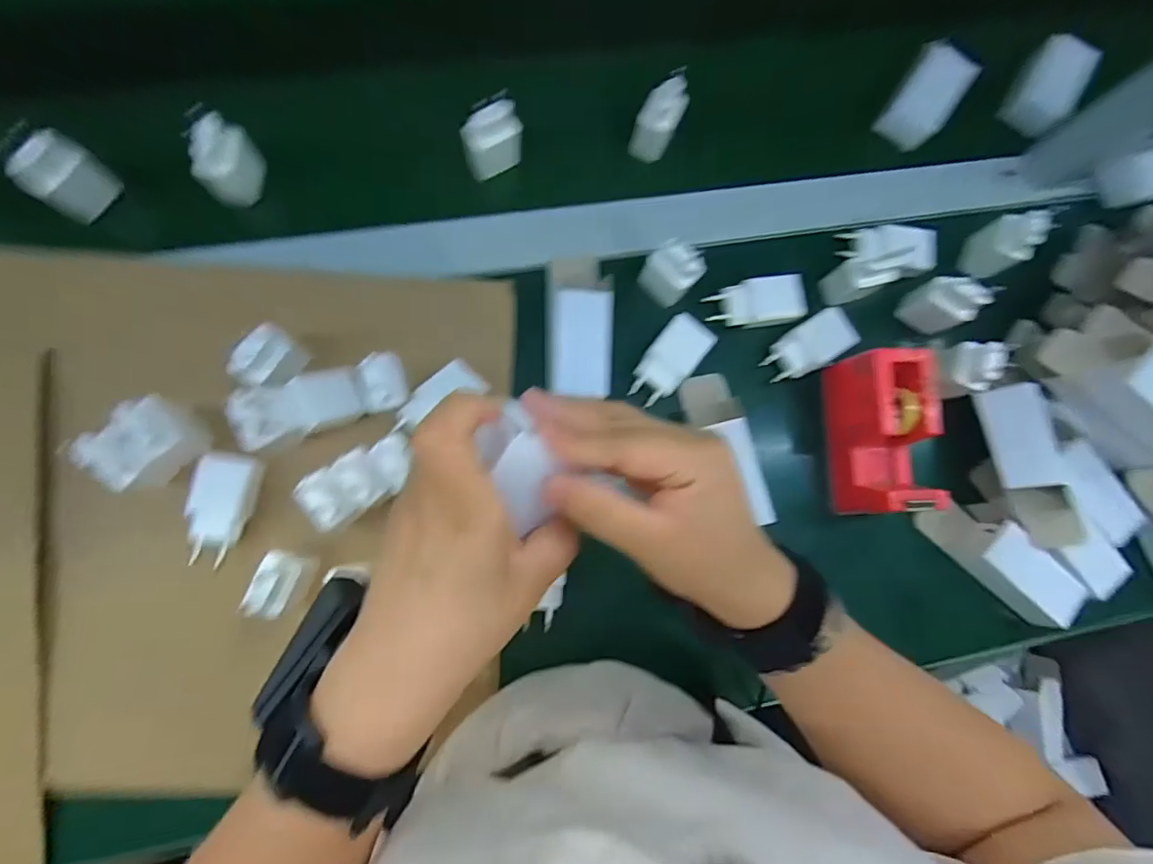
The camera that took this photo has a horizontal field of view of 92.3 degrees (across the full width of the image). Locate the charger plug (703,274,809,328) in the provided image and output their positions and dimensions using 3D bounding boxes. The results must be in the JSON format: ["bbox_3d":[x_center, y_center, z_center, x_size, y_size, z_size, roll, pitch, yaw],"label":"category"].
[{"bbox_3d":[0.159,-0.114,0.489,0.080,0.022,0.043,-5,85,-7],"label":"charger plug"}]

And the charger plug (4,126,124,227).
[{"bbox_3d":[-0.401,-0.199,0.439,0.024,0.068,0.051,28,82,-3],"label":"charger plug"}]

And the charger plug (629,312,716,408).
[{"bbox_3d":[0.080,-0.059,0.475,0.042,0.019,0.080,38,81,-2],"label":"charger plug"}]

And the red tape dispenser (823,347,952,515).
[{"bbox_3d":[0.251,0.003,0.462,0.056,0.079,0.129,1,84,-6],"label":"red tape dispenser"}]

